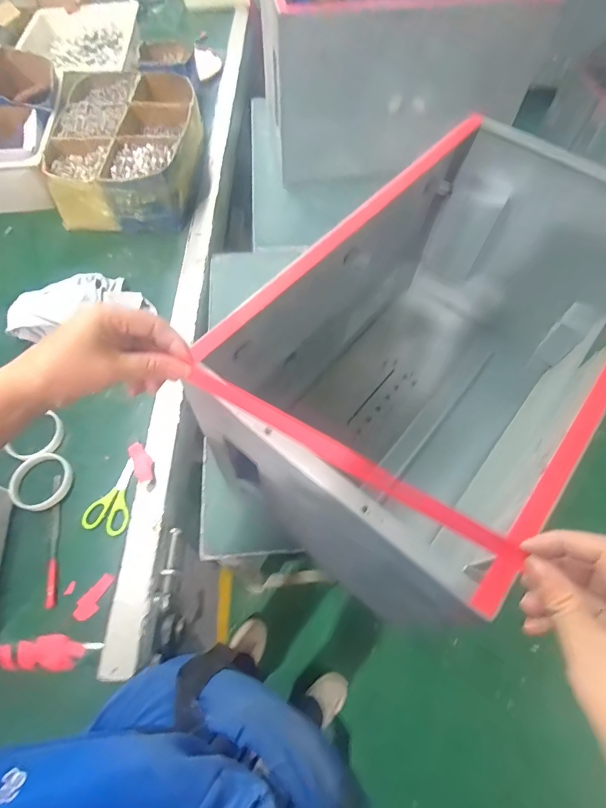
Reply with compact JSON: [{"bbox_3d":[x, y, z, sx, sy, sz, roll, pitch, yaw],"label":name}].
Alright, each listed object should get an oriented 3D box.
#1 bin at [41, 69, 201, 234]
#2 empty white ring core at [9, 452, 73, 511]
[{"bbox_3d":[-0.378,-0.571,0.899,0.287,0.103,0.409,-3,63,-3],"label":"bin"},{"bbox_3d":[-0.390,0.113,0.603,0.076,0.020,0.089,-25,66,-13],"label":"empty white ring core"}]

